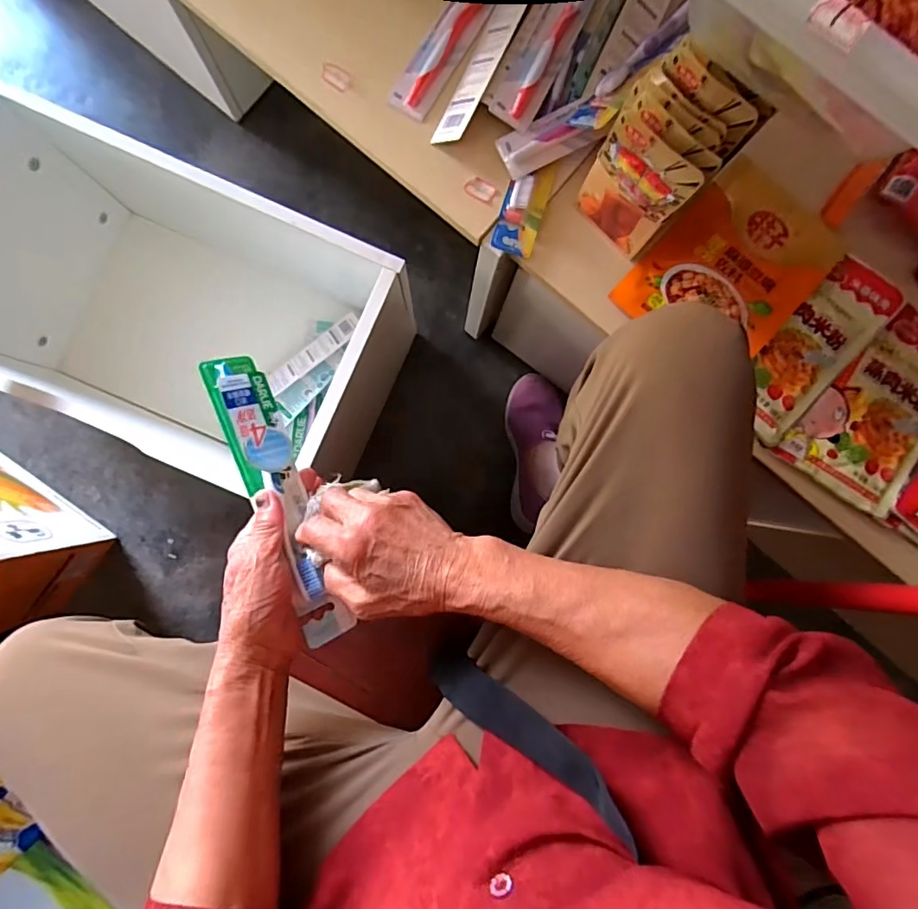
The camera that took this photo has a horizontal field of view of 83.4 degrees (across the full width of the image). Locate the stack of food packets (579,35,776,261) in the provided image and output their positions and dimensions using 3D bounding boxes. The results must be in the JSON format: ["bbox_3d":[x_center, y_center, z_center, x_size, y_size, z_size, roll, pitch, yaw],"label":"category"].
[{"bbox_3d":[0.165,-0.244,0.435,0.088,0.142,0.072,43,86,0],"label":"stack of food packets"}]

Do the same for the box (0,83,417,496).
[{"bbox_3d":[-0.332,-0.171,0.678,0.467,0.294,0.323,25,86,-1],"label":"box"}]

